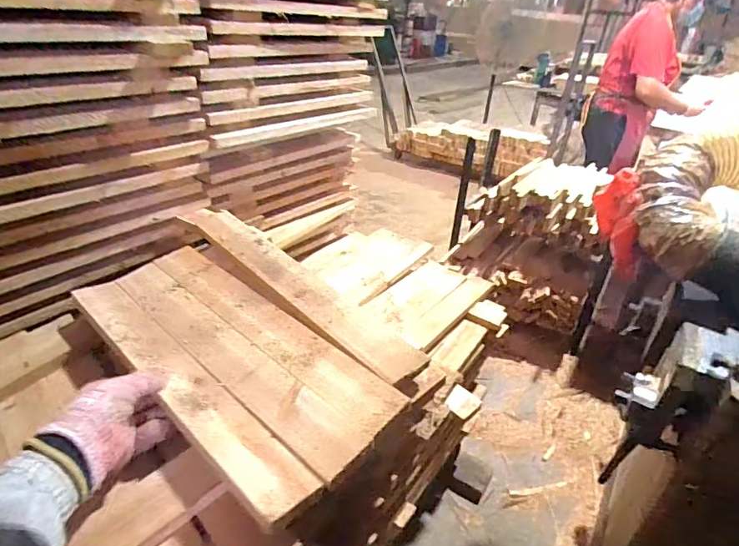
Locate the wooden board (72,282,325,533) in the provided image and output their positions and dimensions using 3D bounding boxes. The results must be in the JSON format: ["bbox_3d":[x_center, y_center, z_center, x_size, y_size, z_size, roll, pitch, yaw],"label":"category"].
[{"bbox_3d":[-0.233,0.118,0.545,0.462,0.020,0.067,29,37,35],"label":"wooden board"}]

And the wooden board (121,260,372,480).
[{"bbox_3d":[-0.185,0.093,0.574,0.451,0.015,0.061,29,38,33],"label":"wooden board"}]

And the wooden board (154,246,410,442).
[{"bbox_3d":[-0.145,0.068,0.615,0.458,0.024,0.061,29,37,33],"label":"wooden board"}]

